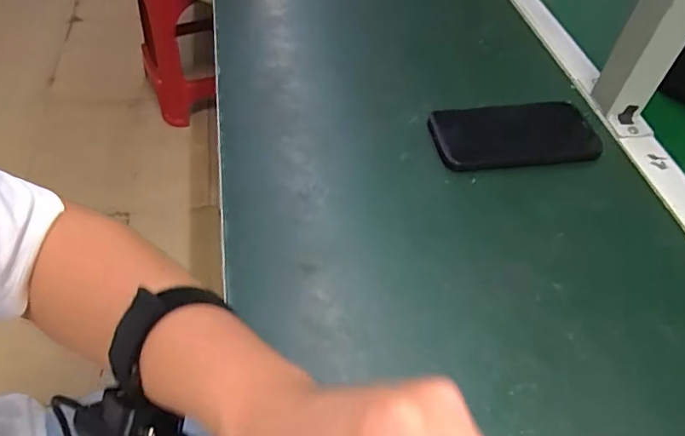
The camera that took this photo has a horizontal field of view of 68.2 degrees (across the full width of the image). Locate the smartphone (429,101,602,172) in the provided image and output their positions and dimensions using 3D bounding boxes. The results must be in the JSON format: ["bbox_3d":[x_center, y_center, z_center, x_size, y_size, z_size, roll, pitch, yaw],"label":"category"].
[{"bbox_3d":[0.167,-0.082,0.491,0.159,0.010,0.076,-8,52,-10],"label":"smartphone"}]

